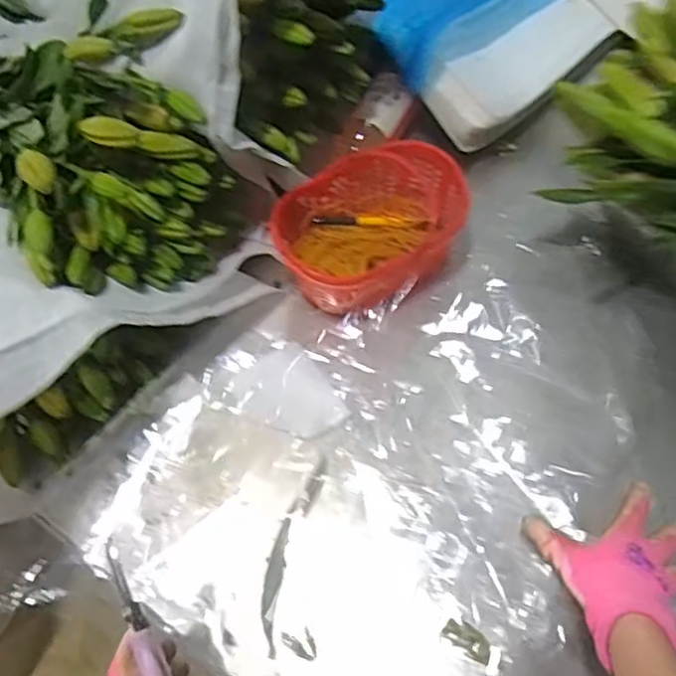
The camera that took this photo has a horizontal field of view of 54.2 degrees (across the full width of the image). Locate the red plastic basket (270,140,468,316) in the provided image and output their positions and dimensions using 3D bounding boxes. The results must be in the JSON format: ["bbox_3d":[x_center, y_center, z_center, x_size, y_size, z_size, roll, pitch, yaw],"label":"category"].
[{"bbox_3d":[0.036,-0.114,0.696,0.193,0.078,0.137,-32,66,-11],"label":"red plastic basket"}]

